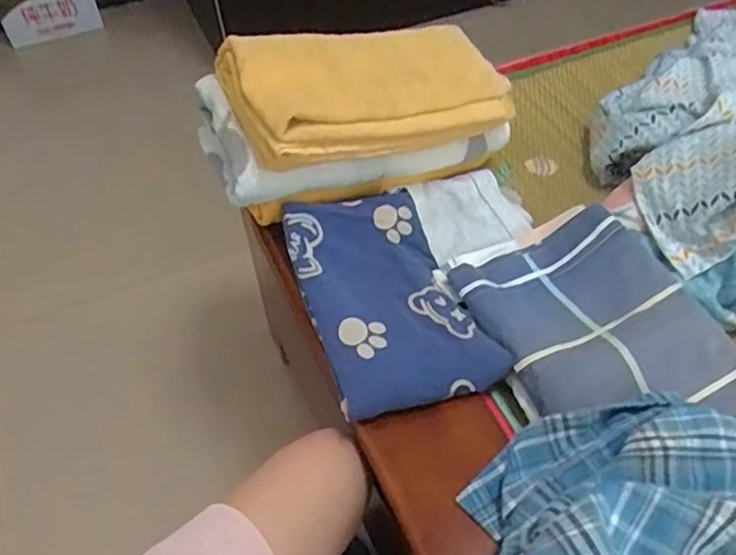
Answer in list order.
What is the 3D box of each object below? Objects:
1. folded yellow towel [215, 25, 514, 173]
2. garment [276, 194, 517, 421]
[{"bbox_3d":[0.011,-0.209,0.701,0.323,0.091,0.146,-16,50,-26],"label":"folded yellow towel"},{"bbox_3d":[0.014,0.011,0.635,0.149,0.028,0.253,-17,51,-11],"label":"garment"}]

